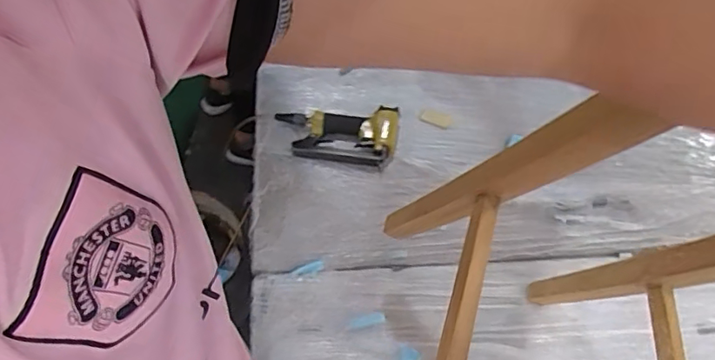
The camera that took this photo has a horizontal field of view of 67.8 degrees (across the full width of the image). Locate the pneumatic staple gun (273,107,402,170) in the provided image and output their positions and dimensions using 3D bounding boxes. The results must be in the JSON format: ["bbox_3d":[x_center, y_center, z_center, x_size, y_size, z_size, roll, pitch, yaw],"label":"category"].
[{"bbox_3d":[-0.039,-0.092,1.034,0.230,0.039,0.120,8,58,1],"label":"pneumatic staple gun"}]

